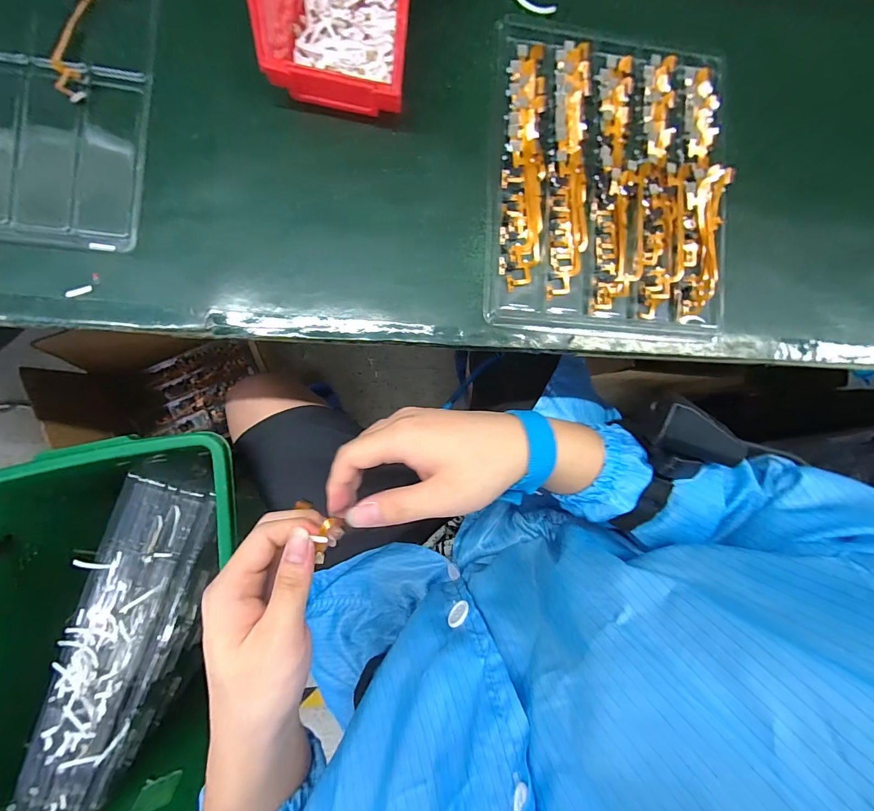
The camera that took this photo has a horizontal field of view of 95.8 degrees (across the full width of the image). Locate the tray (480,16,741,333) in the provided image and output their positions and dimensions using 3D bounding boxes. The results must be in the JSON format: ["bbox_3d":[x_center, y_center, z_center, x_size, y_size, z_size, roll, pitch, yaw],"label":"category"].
[{"bbox_3d":[0.157,-0.207,0.356,0.217,0.010,0.284,3,87,-6],"label":"tray"}]

